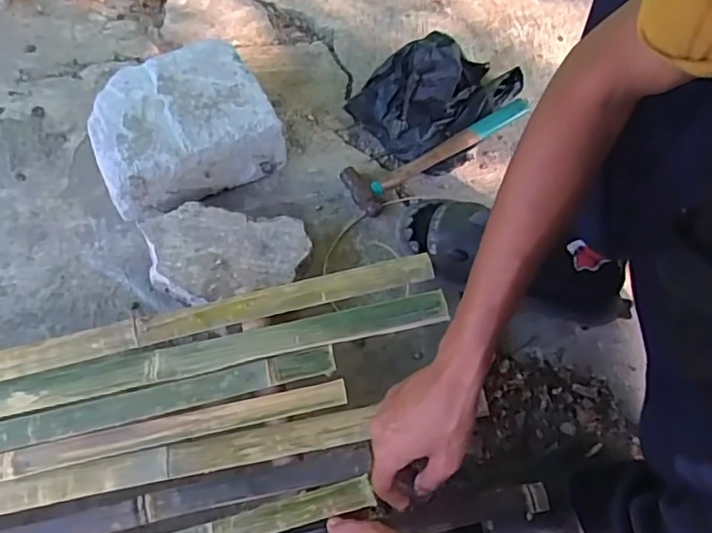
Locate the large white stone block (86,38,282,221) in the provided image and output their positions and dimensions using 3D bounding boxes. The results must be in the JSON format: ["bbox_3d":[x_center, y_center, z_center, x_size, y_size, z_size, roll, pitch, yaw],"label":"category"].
[{"bbox_3d":[-0.236,-0.184,0.796,0.225,0.105,0.188,-26,68,-17],"label":"large white stone block"}]

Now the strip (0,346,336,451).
[{"bbox_3d":[-0.449,0.187,0.591,0.856,0.007,0.036,-12,69,-4],"label":"strip"}]

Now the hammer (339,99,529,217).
[{"bbox_3d":[0.111,-0.171,0.841,0.281,0.053,0.077,-32,68,-17],"label":"hammer"}]

